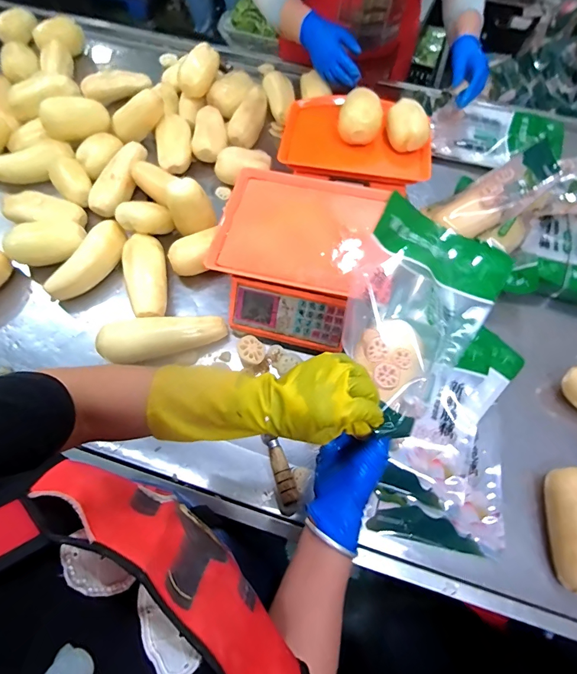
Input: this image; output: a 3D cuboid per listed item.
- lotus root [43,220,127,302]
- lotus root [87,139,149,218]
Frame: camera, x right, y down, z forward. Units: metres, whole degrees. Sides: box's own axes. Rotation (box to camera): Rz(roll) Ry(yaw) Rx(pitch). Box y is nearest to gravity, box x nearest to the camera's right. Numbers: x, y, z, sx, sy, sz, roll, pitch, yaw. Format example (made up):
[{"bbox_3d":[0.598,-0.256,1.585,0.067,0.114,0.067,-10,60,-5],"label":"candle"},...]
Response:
[{"bbox_3d":[-0.375,-0.138,0.677,0.073,0.051,0.176,38,70,14],"label":"lotus root"},{"bbox_3d":[-0.352,-0.334,0.767,0.056,0.053,0.187,23,67,9],"label":"lotus root"}]

